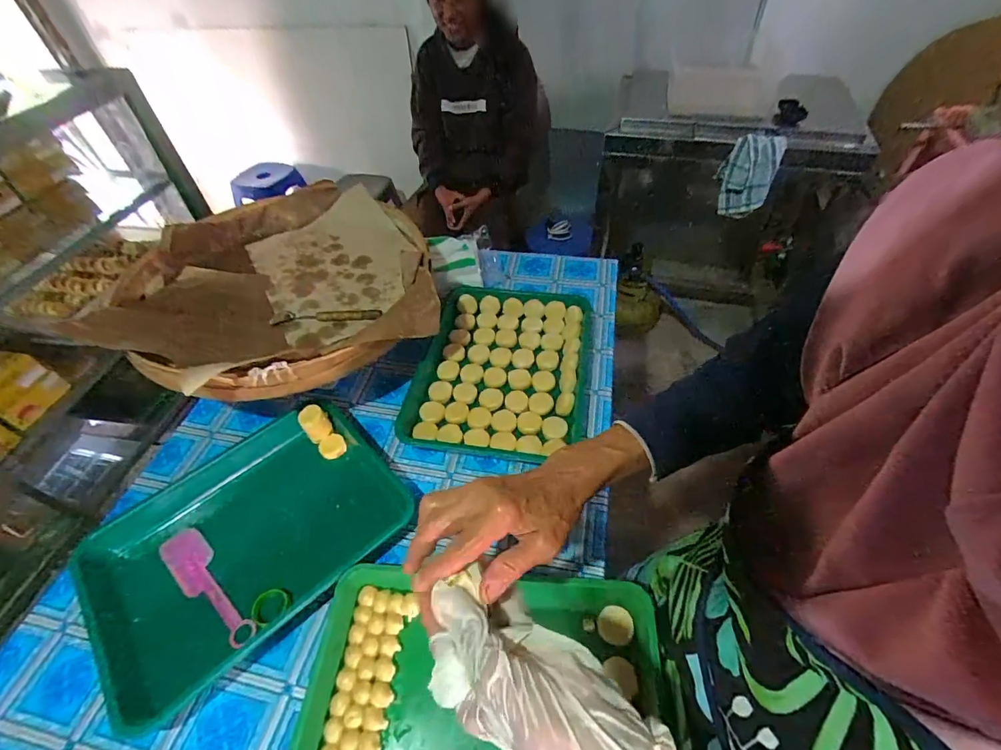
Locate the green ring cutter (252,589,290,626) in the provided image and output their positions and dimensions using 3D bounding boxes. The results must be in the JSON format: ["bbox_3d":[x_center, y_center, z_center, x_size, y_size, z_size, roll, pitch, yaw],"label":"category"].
[{"bbox_3d":[-0.279,0.281,0.537,0.042,0.016,0.041,3,52,7],"label":"green ring cutter"}]

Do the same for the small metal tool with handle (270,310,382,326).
[{"bbox_3d":[-0.282,-0.096,0.715,0.176,0.015,0.025,-3,49,1],"label":"small metal tool with handle"}]

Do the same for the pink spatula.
[{"bbox_3d":[-0.374,0.269,0.571,0.196,0.014,0.050,30,59,25],"label":"pink spatula"}]

